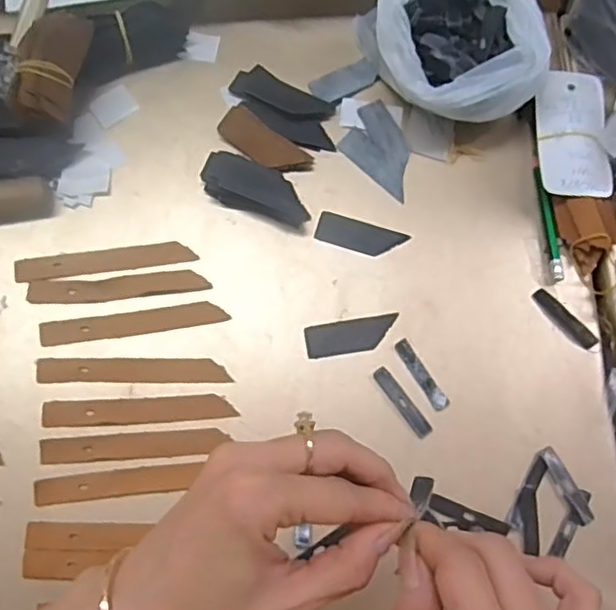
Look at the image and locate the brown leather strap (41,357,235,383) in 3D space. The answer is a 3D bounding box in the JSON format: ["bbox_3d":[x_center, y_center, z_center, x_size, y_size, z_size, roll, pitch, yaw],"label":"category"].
[{"bbox_3d":[-0.118,0.045,0.428,0.126,0.005,0.016,0,76,-2],"label":"brown leather strap"}]

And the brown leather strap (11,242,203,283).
[{"bbox_3d":[-0.144,-0.032,0.448,0.123,0.004,0.018,-9,77,-4],"label":"brown leather strap"}]

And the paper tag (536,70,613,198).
[{"bbox_3d":[0.194,-0.127,0.461,0.049,0.005,0.103,0,74,7],"label":"paper tag"}]

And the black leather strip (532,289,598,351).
[{"bbox_3d":[0.182,0.011,0.446,0.013,0.005,0.054,-42,81,-11],"label":"black leather strip"}]

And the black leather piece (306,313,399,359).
[{"bbox_3d":[0.031,0.021,0.438,0.063,0.004,0.023,-9,77,-4],"label":"black leather piece"}]

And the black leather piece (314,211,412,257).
[{"bbox_3d":[0.038,-0.049,0.457,0.064,0.004,0.023,17,76,2],"label":"black leather piece"}]

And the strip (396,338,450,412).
[{"bbox_3d":[0.078,0.047,0.429,0.011,0.004,0.054,-32,79,-9],"label":"strip"}]

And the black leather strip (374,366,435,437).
[{"bbox_3d":[0.064,0.066,0.426,0.013,0.004,0.054,-36,80,-10],"label":"black leather strip"}]

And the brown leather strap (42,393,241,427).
[{"bbox_3d":[-0.113,0.070,0.422,0.124,0.004,0.016,-3,76,-3],"label":"brown leather strap"}]

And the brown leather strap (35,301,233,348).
[{"bbox_3d":[-0.119,0.013,0.435,0.124,0.004,0.019,-7,77,-4],"label":"brown leather strap"}]

